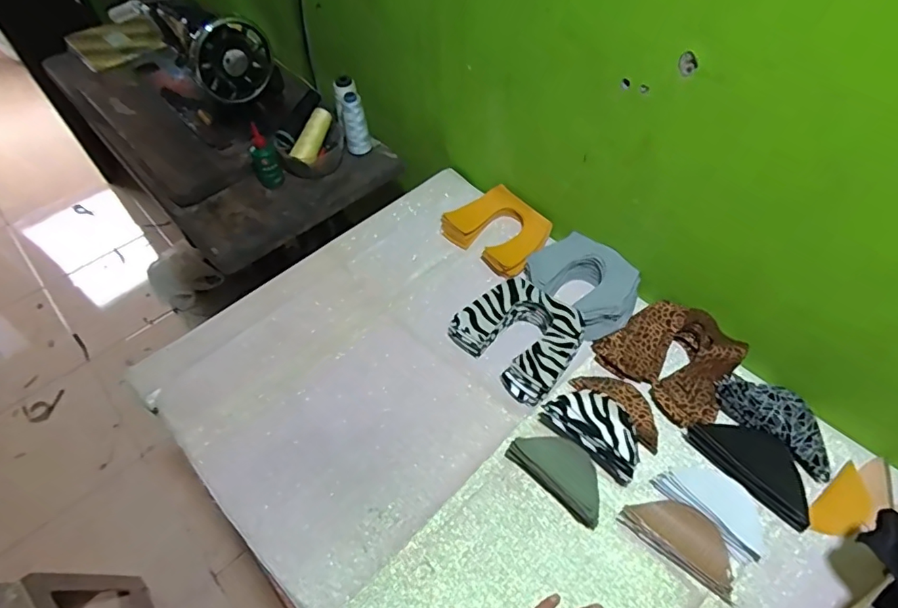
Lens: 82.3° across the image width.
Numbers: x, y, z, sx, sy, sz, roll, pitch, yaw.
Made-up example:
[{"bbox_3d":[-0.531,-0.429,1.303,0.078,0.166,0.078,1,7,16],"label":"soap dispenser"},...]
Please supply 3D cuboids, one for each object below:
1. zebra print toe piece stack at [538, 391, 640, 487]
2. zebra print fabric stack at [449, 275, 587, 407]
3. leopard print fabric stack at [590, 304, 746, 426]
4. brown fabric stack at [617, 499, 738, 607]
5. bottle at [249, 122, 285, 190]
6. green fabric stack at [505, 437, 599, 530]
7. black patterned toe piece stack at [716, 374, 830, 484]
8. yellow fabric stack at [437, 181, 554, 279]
[{"bbox_3d":[0.176,0.152,0.617,0.057,0.063,0.124,-36,61,-23],"label":"zebra print toe piece stack"},{"bbox_3d":[0.103,0.044,0.712,0.142,0.049,0.156,-38,62,-24],"label":"zebra print fabric stack"},{"bbox_3d":[0.295,0.062,0.677,0.158,0.042,0.139,37,62,25],"label":"leopard print fabric stack"},{"bbox_3d":[0.258,0.256,0.567,0.124,0.021,0.059,33,61,23],"label":"brown fabric stack"},{"bbox_3d":[-0.327,-0.260,0.910,0.046,0.106,0.041,-22,56,-15],"label":"bottle"},{"bbox_3d":[0.130,0.193,0.594,0.051,0.055,0.120,-38,62,-24],"label":"green fabric stack"},{"bbox_3d":[0.409,0.138,0.637,0.075,0.023,0.144,-38,62,-24],"label":"black patterned toe piece stack"},{"bbox_3d":[0.085,-0.125,0.836,0.160,0.034,0.137,37,62,25],"label":"yellow fabric stack"}]

